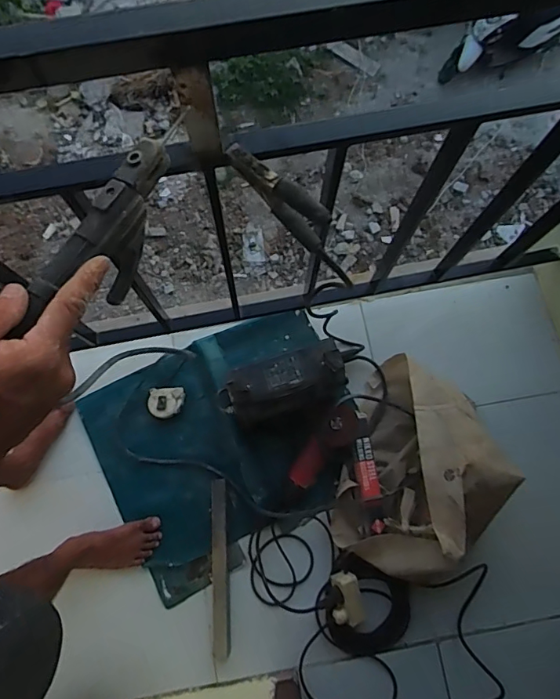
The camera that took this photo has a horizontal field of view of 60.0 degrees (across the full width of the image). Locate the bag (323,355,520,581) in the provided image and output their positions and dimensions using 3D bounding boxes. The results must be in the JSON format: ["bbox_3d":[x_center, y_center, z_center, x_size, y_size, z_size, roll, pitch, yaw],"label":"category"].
[{"bbox_3d":[0.297,0.271,1.073,0.360,0.232,0.433,36,79,7],"label":"bag"}]

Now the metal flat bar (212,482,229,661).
[{"bbox_3d":[-0.142,0.504,1.129,0.036,0.020,0.385,-3,77,-1],"label":"metal flat bar"}]

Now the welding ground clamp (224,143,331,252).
[{"bbox_3d":[-0.003,-0.174,0.550,0.140,0.057,0.021,42,80,8],"label":"welding ground clamp"}]

